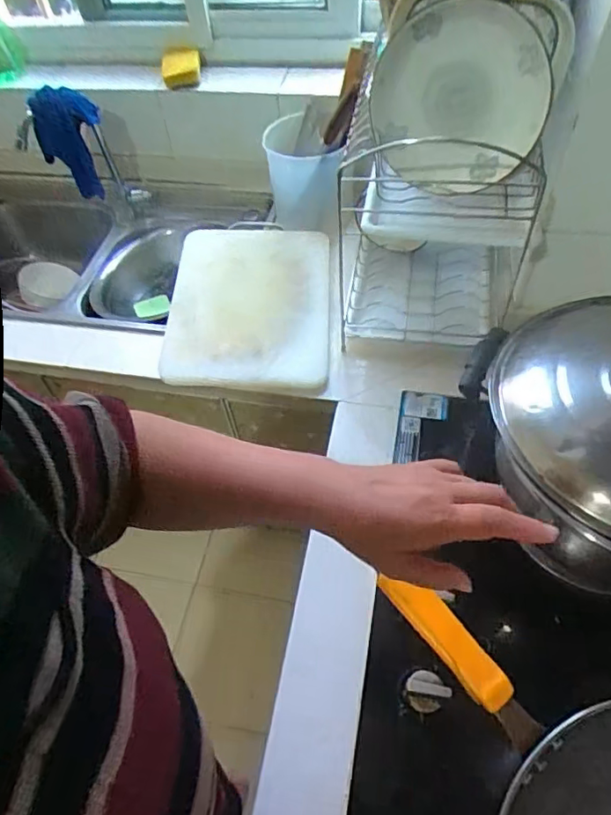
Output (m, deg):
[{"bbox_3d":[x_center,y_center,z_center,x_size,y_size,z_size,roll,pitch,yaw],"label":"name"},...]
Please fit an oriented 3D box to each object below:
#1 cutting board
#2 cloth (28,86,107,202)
[{"bbox_3d":[-0.095,-0.178,0.939,0.266,0.031,0.349,0,61,5],"label":"cutting board"},{"bbox_3d":[-0.461,-0.524,1.097,0.132,0.216,0.033,12,56,13],"label":"cloth"}]

